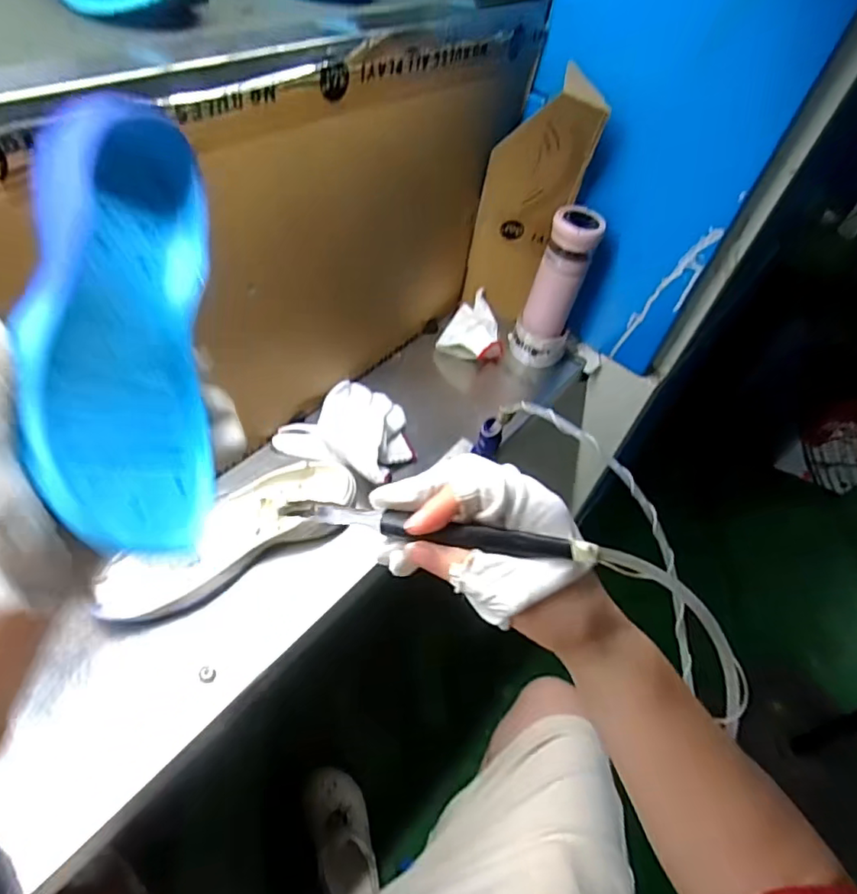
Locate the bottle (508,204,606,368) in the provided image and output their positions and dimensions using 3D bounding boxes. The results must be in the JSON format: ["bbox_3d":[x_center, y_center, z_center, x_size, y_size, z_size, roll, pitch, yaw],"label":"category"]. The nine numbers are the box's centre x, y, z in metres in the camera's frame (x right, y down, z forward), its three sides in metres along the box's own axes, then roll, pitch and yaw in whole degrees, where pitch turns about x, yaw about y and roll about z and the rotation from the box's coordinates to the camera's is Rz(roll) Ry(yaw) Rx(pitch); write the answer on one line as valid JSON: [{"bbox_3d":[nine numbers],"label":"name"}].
[{"bbox_3d":[0.185,-0.230,0.862,0.084,0.233,0.062,16,45,9],"label":"bottle"}]

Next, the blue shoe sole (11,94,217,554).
[{"bbox_3d":[-0.145,-0.060,0.279,0.024,0.214,0.085,-12,-10,33],"label":"blue shoe sole"}]

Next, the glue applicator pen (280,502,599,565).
[{"bbox_3d":[0.003,0.043,0.304,0.165,0.016,0.017,7,44,15],"label":"glue applicator pen"}]

